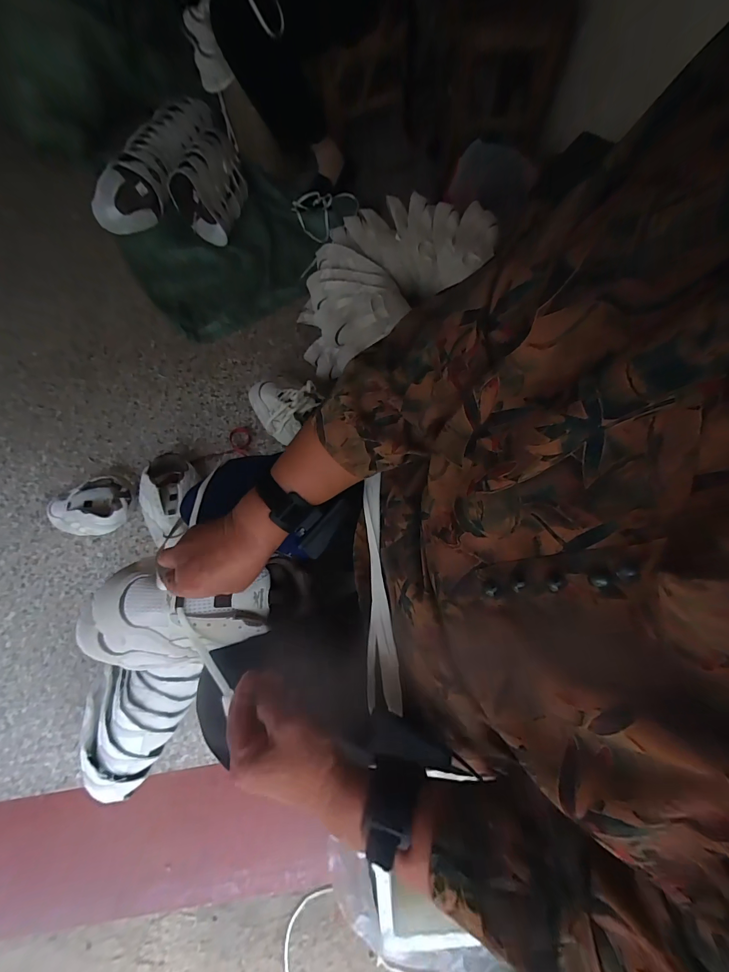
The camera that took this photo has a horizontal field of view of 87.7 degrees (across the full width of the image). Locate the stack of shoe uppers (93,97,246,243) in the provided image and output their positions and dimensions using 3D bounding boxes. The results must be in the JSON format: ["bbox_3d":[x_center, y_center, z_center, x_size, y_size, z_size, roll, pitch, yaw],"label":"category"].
[{"bbox_3d":[-0.558,-0.966,1.145,0.400,0.150,0.444,14,74,6],"label":"stack of shoe uppers"}]

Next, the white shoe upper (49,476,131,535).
[{"bbox_3d":[-0.647,0.054,0.887,0.215,0.077,0.125,-15,73,-3],"label":"white shoe upper"}]

